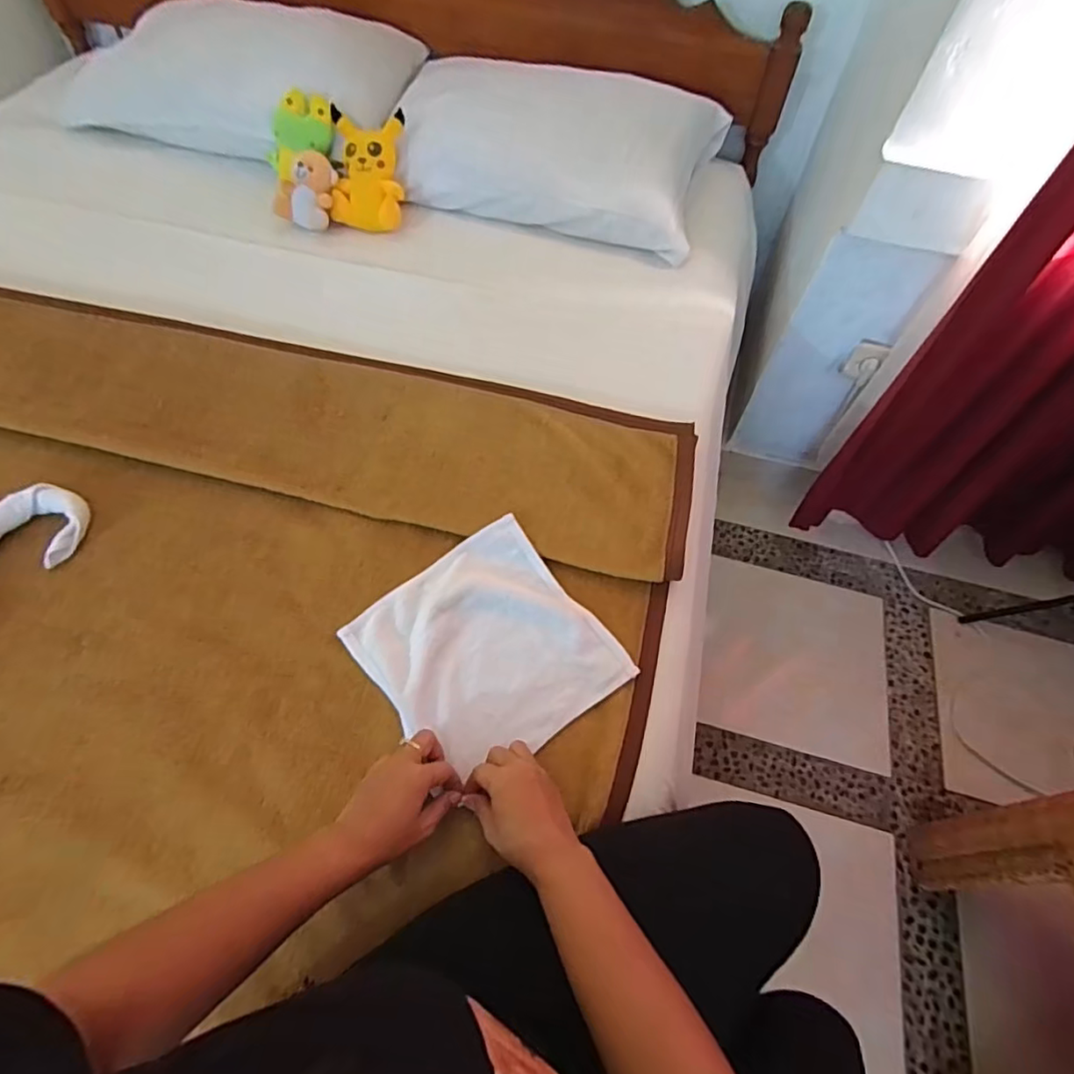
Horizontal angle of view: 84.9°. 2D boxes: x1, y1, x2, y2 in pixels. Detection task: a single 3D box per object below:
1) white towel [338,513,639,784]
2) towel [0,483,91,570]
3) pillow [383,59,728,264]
[{"bbox_3d":[-0.055,0.122,0.654,0.231,0.014,0.241,-34,68,-19],"label":"white towel"},{"bbox_3d":[-0.623,0.018,0.690,0.105,0.027,0.189,26,60,12],"label":"towel"},{"bbox_3d":[0.058,-0.769,1.094,0.535,0.175,0.402,15,58,6],"label":"pillow"}]

